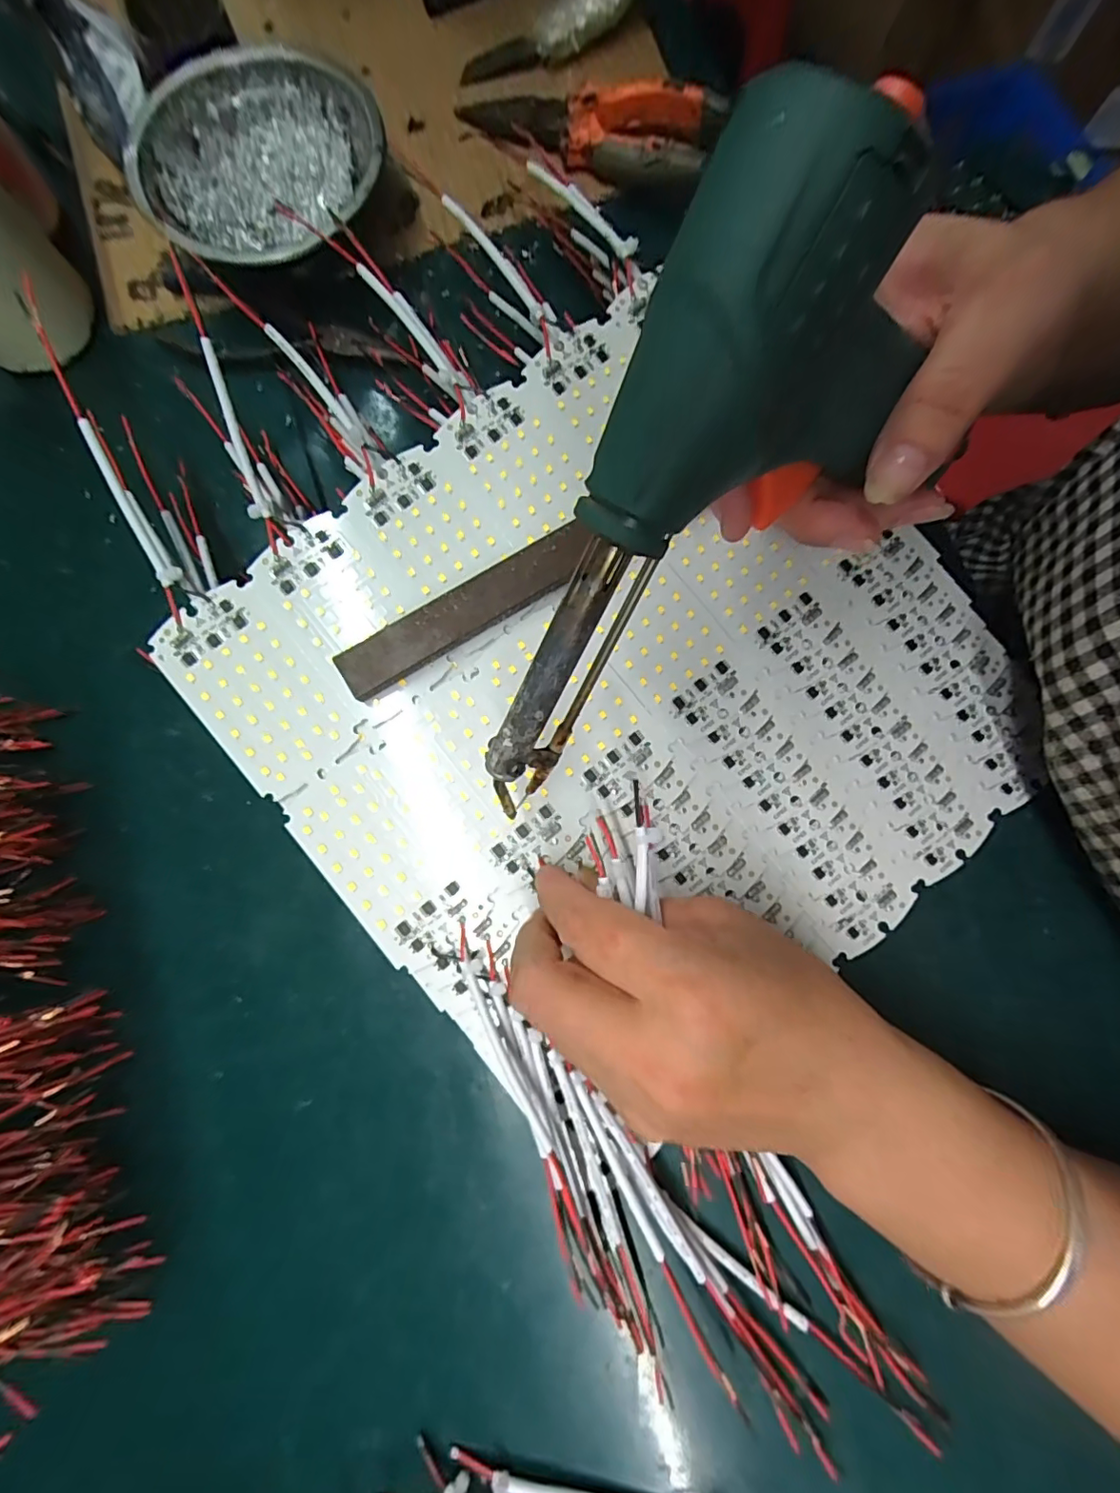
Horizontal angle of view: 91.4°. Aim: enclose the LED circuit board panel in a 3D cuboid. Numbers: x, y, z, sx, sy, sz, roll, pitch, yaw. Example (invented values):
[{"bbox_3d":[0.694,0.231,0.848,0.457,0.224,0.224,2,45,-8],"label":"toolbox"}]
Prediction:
[{"bbox_3d":[0.032,-0.021,0.241,0.285,0.009,0.290,-40,91,-5],"label":"LED circuit board panel"}]

